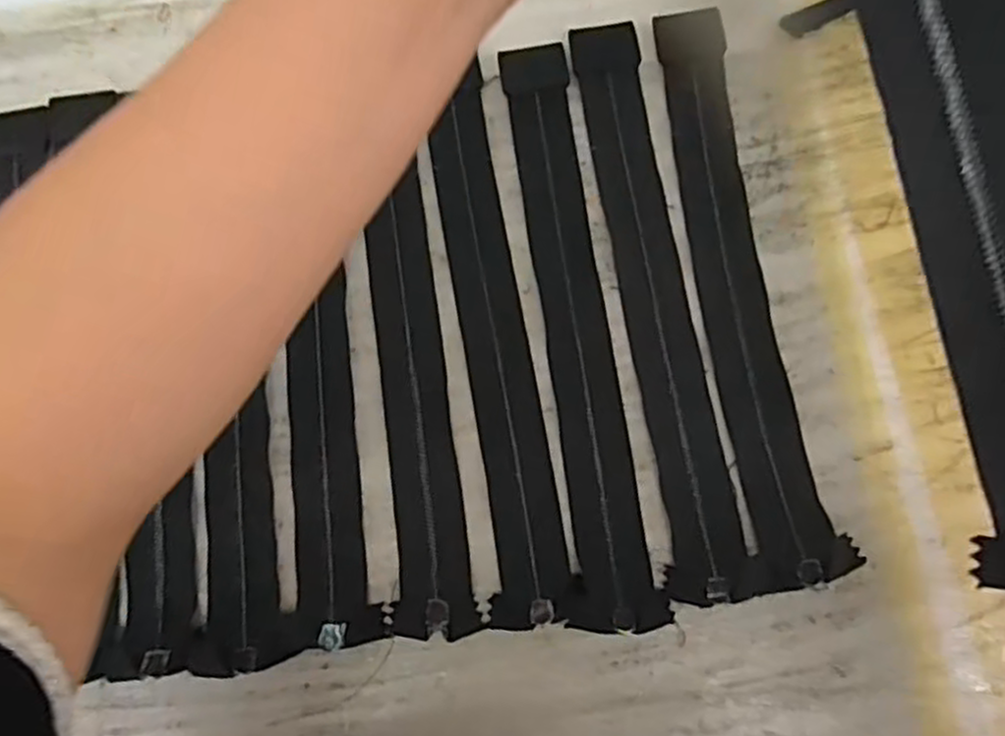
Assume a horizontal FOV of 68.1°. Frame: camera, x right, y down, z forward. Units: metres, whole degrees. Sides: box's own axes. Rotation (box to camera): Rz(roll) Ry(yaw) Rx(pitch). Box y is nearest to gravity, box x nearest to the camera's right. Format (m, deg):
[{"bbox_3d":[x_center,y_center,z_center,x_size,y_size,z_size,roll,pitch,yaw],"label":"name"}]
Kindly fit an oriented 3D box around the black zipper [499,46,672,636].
[{"bbox_3d":[0.035,-0.028,0.358,0.038,0.010,0.291,-7,74,1],"label":"black zipper"}]

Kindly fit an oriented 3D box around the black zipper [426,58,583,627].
[{"bbox_3d":[-0.005,-0.019,0.358,0.039,0.009,0.268,-10,74,0],"label":"black zipper"}]

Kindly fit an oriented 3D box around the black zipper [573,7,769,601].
[{"bbox_3d":[0.072,-0.040,0.360,0.036,0.010,0.292,-8,74,3],"label":"black zipper"}]

